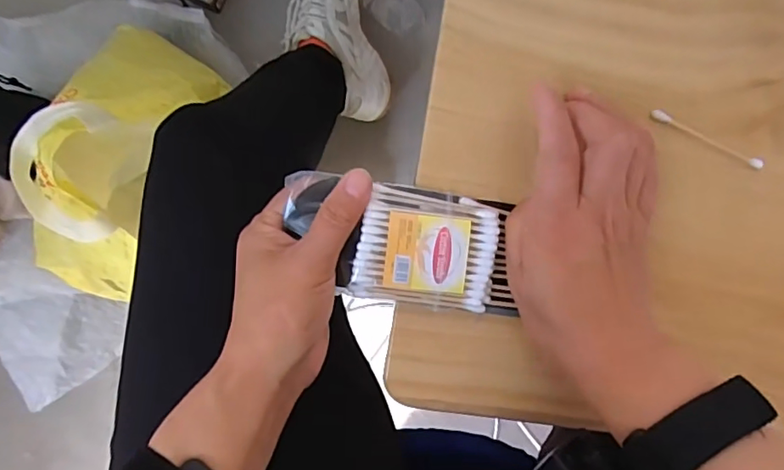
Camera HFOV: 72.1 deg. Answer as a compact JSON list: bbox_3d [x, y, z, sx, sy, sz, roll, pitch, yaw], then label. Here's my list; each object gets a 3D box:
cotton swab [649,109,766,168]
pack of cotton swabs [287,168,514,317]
[{"bbox_3d":[0.179,-0.054,0.302,0.072,0.004,0.007,24,90,-8],"label":"cotton swab"},{"bbox_3d":[0.005,0.005,0.286,0.121,0.016,0.061,10,92,-7],"label":"pack of cotton swabs"}]

